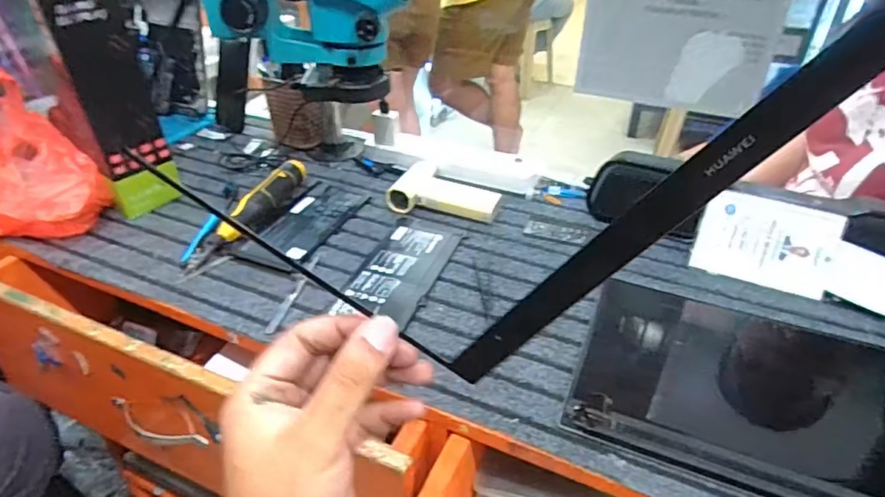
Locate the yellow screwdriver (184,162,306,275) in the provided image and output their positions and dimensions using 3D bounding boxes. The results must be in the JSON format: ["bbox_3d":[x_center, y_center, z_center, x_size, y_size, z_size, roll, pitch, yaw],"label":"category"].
[{"bbox_3d":[-0.240,-0.049,0.687,0.032,0.040,0.209,14,37,19],"label":"yellow screwdriver"}]

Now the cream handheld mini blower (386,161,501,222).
[{"bbox_3d":[0.007,-0.079,0.746,0.142,0.028,0.097,7,36,9],"label":"cream handheld mini blower"}]

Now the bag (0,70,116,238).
[{"bbox_3d":[-0.494,-0.100,0.657,0.130,0.166,0.127,27,43,33],"label":"bag"}]

